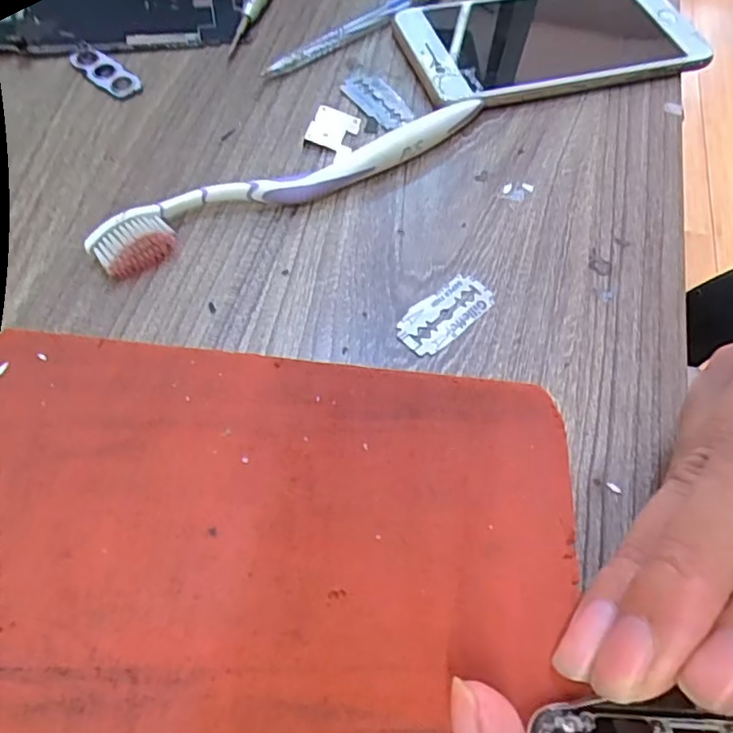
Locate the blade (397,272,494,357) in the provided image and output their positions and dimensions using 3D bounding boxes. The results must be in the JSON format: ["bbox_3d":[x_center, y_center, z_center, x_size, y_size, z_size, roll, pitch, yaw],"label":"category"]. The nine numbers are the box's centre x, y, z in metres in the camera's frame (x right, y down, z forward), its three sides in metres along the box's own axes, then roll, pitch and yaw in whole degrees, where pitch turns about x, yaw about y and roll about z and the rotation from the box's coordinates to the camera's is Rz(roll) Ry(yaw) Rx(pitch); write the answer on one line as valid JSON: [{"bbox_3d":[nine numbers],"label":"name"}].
[{"bbox_3d":[0.030,-0.021,0.231,0.042,0.004,0.020,-37,68,-22],"label":"blade"}]

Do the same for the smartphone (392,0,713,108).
[{"bbox_3d":[0.102,-0.173,0.319,0.163,0.013,0.082,-15,61,-13],"label":"smartphone"}]

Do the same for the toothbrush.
[{"bbox_3d":[-0.026,-0.079,0.256,0.177,0.014,0.020,-25,64,-18],"label":"toothbrush"}]

